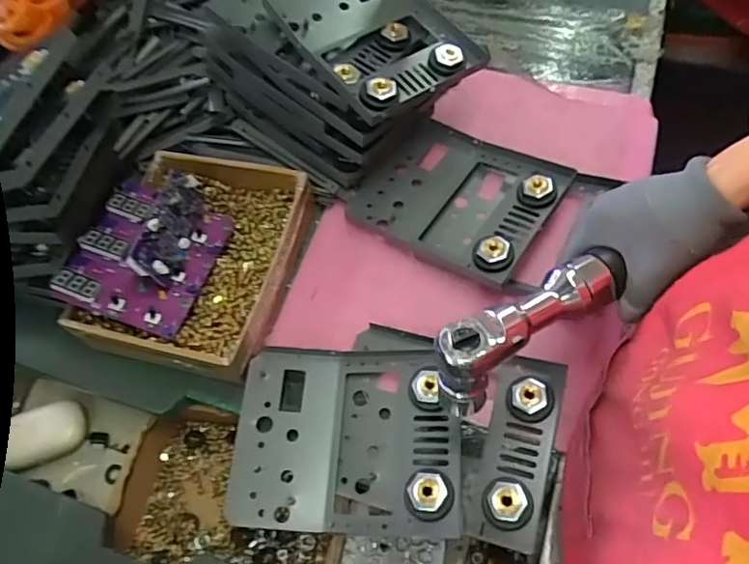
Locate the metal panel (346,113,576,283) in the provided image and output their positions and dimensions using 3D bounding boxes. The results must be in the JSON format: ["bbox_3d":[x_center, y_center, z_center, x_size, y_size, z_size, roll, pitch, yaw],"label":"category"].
[{"bbox_3d":[0.081,-0.088,0.605,0.194,0.046,0.151,29,69,26],"label":"metal panel"}]

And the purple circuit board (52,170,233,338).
[{"bbox_3d":[-0.216,-0.038,0.560,0.115,0.056,0.154,13,63,5],"label":"purple circuit board"}]

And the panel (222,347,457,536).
[{"bbox_3d":[-0.025,0.130,0.498,0.183,0.051,0.149,1,60,6],"label":"panel"}]

